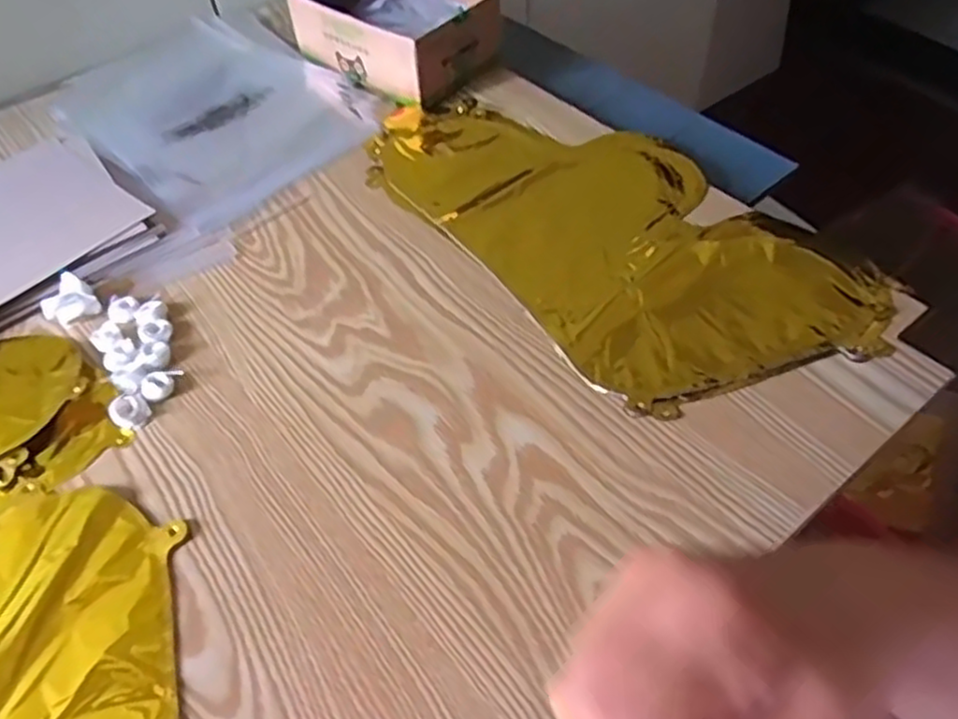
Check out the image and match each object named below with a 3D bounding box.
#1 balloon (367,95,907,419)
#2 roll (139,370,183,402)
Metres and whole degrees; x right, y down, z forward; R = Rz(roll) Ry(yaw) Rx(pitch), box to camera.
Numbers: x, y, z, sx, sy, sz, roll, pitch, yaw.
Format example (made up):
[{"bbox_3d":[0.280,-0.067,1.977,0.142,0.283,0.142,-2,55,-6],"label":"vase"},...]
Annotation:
[{"bbox_3d":[0.092,-0.118,0.578,0.221,0.017,0.411,-31,56,-20],"label":"balloon"},{"bbox_3d":[-0.216,0.016,0.496,0.019,0.010,0.027,23,56,21],"label":"roll"}]

